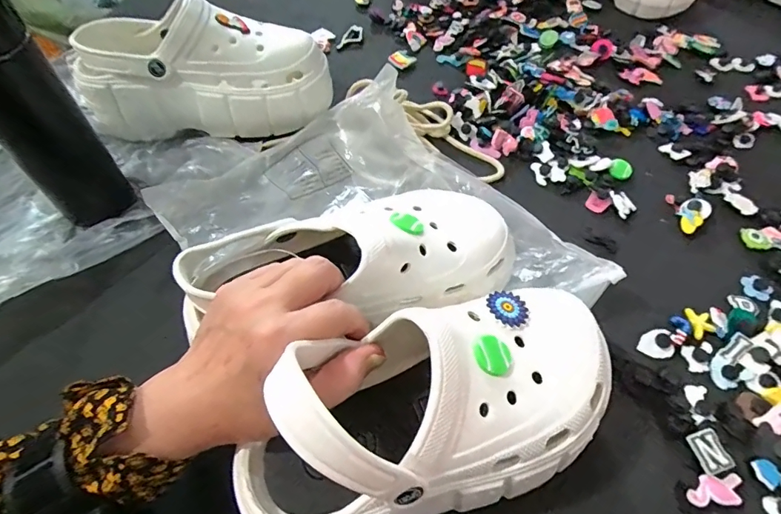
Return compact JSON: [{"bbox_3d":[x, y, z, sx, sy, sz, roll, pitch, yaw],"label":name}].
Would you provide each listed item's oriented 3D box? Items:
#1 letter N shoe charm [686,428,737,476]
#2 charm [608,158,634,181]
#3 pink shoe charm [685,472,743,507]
[{"bbox_3d":[0.218,0.132,0.308,0.019,0.004,0.027,-24,61,4],"label":"letter N shoe charm"},{"bbox_3d":[0.239,-0.090,0.467,0.022,0.004,0.027,35,66,5],"label":"charm"},{"bbox_3d":[0.216,0.153,0.298,0.037,0.004,0.019,-2,56,-1],"label":"pink shoe charm"}]

